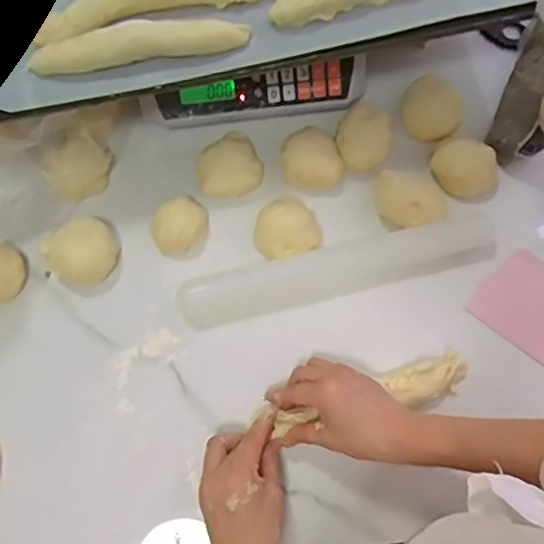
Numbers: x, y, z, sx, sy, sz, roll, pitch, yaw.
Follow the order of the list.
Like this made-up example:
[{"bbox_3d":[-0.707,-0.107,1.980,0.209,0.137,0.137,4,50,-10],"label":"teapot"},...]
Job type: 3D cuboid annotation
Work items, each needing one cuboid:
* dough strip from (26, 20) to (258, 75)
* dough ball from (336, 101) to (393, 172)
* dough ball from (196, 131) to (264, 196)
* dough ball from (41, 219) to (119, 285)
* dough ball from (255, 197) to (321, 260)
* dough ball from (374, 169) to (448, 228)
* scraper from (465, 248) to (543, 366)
[{"bbox_3d":[-0.116,-0.202,0.507,0.189,0.023,0.026,-10,76,-4],"label":"dough strip"},{"bbox_3d":[0.096,-0.139,0.600,0.057,0.036,0.072,14,75,2],"label":"dough ball"},{"bbox_3d":[-0.045,-0.110,0.594,0.064,0.042,0.059,0,75,-1],"label":"dough ball"},{"bbox_3d":[-0.184,-0.021,0.564,0.062,0.034,0.063,0,75,-1],"label":"dough ball"},{"bbox_3d":[0.016,-0.046,0.585,0.068,0.035,0.063,-11,76,-4],"label":"dough ball"},{"bbox_3d":[0.139,-0.071,0.587,0.077,0.034,0.053,28,77,6],"label":"dough ball"},{"bbox_3d":[0.271,0.039,0.578,0.126,0.008,0.092,37,78,6],"label":"scraper"}]

